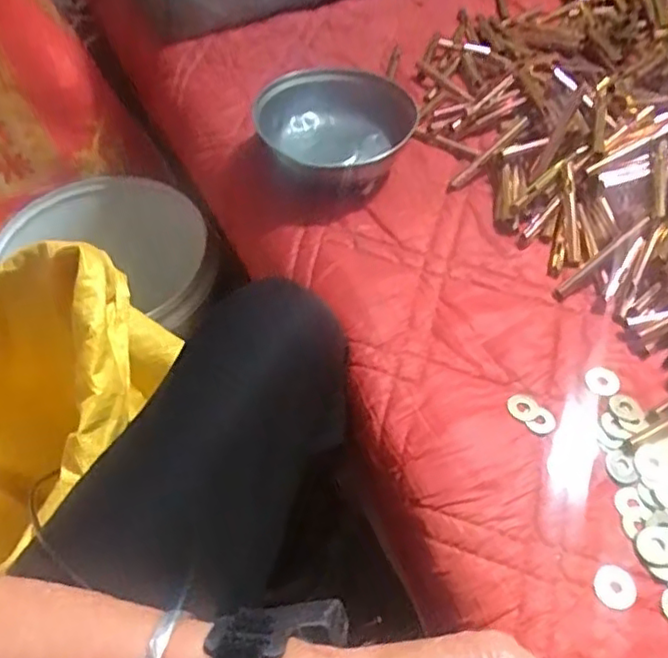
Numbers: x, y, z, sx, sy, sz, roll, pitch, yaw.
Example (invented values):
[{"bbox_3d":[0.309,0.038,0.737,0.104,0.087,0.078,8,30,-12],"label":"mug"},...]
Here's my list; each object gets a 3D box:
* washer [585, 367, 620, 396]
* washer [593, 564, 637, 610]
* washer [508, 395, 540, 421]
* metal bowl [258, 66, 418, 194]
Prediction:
[{"bbox_3d":[0.189,0.037,0.449,0.022,0.005,0.023,-1,53,1],"label":"washer"},{"bbox_3d":[0.162,0.148,0.367,0.024,0.004,0.023,-1,53,1],"label":"washer"},{"bbox_3d":[0.131,0.054,0.440,0.021,0.006,0.019,-14,54,-9],"label":"washer"},{"bbox_3d":[0.004,-0.176,0.576,0.140,0.048,0.143,-26,57,-17],"label":"metal bowl"}]

